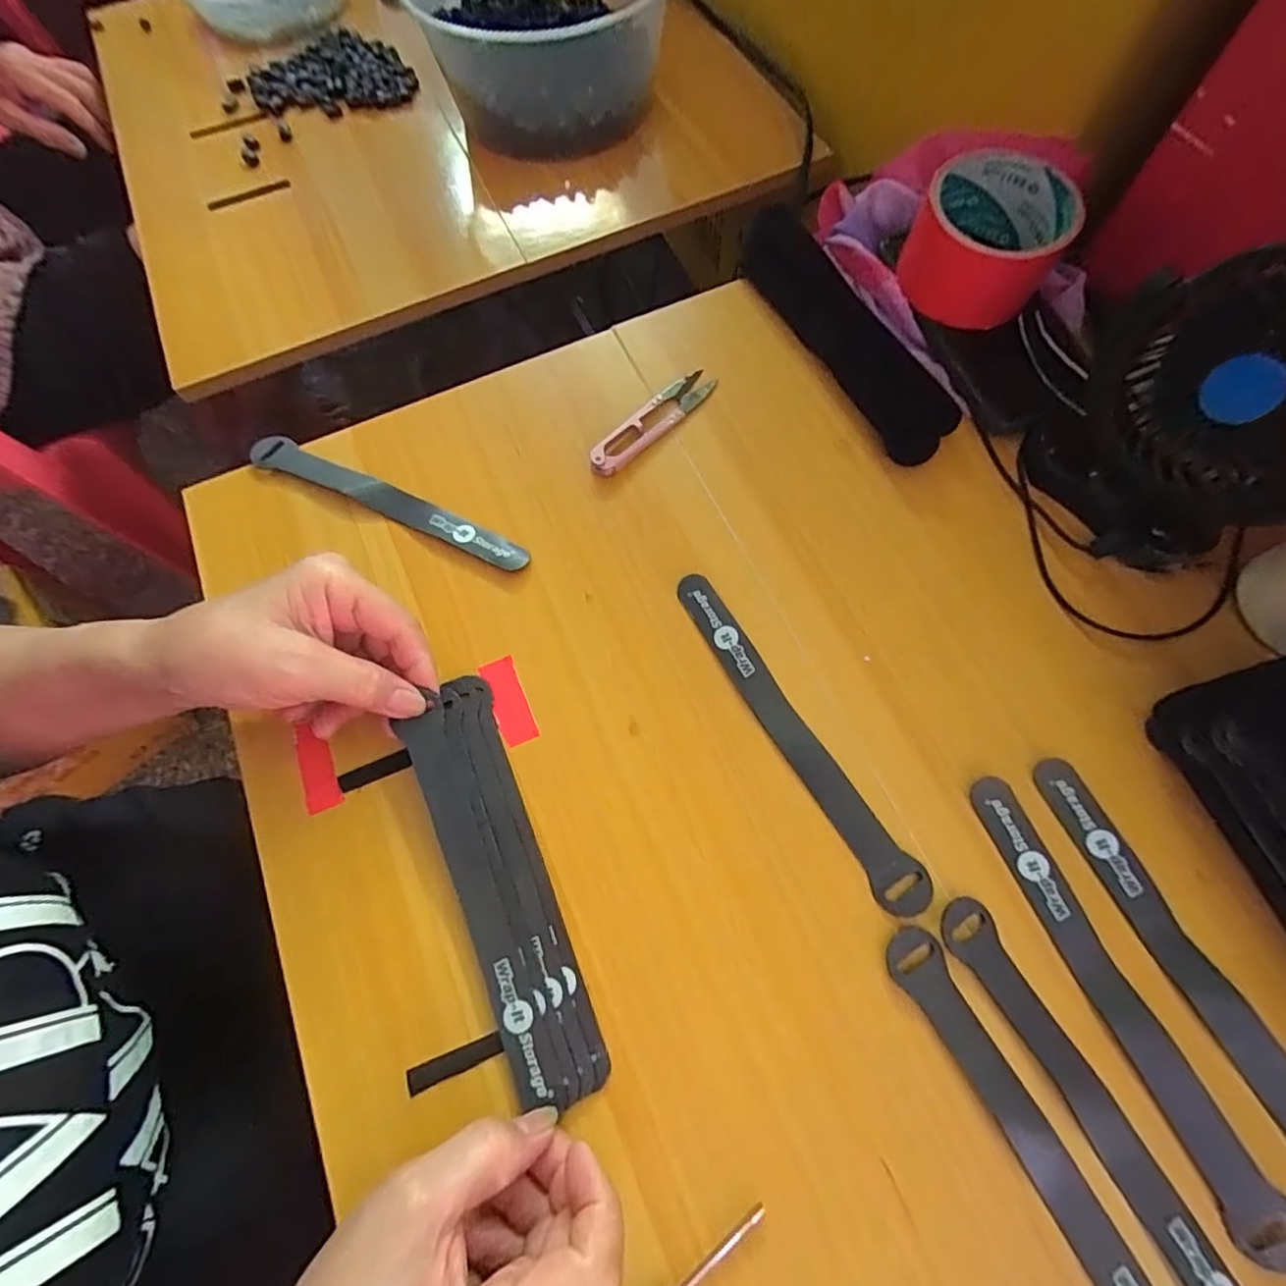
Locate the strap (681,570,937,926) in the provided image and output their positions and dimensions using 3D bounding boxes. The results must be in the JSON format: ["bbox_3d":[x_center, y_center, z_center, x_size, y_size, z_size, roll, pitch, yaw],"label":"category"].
[{"bbox_3d":[0.075,0.045,0.296,0.023,0.005,0.194,-31,72,-9],"label":"strap"}]

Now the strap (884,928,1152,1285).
[{"bbox_3d":[0.165,0.214,0.233,0.025,0.004,0.194,-29,71,-8],"label":"strap"}]

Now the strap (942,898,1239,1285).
[{"bbox_3d":[0.189,0.200,0.234,0.023,0.004,0.191,-27,71,-8],"label":"strap"}]

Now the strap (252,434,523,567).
[{"bbox_3d":[-0.157,-0.087,0.355,0.194,0.007,0.021,24,72,10],"label":"strap"}]

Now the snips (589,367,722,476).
[{"bbox_3d":[0.005,-0.142,0.364,0.023,0.011,0.102,42,77,16],"label":"snips"}]

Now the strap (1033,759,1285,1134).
[{"bbox_3d":[0.243,0.142,0.257,0.025,0.006,0.193,-24,71,-7],"label":"strap"}]

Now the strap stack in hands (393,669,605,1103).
[{"bbox_3d":[-0.071,0.112,0.279,0.049,0.015,0.192,-24,69,-6],"label":"strap stack in hands"}]

